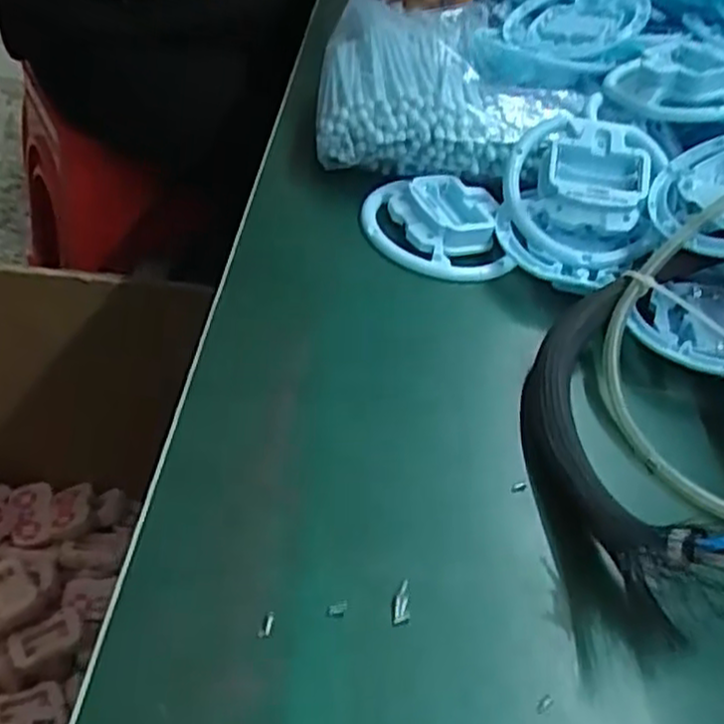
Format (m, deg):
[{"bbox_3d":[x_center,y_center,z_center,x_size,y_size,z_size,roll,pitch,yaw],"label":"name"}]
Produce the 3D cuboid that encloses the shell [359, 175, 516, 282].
[{"bbox_3d":[0.045,-0.087,0.471,0.087,0.018,0.087,-2,59,-8],"label":"shell"}]

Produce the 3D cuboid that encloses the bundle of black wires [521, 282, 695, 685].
[{"bbox_3d":[0.106,0.031,0.351,0.052,0.028,0.202,9,43,-2],"label":"bundle of black wires"}]

